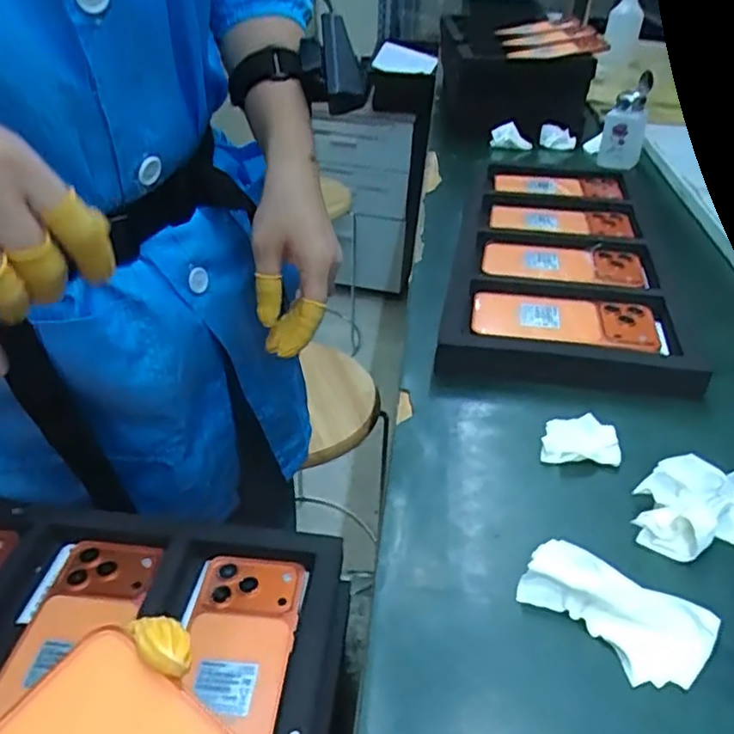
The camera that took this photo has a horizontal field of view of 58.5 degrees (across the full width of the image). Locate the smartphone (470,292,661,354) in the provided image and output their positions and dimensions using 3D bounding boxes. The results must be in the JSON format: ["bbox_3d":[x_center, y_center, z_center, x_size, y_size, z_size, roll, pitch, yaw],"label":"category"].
[{"bbox_3d":[0.179,-0.043,0.598,0.162,0.008,0.080,5,37,5],"label":"smartphone"}]

